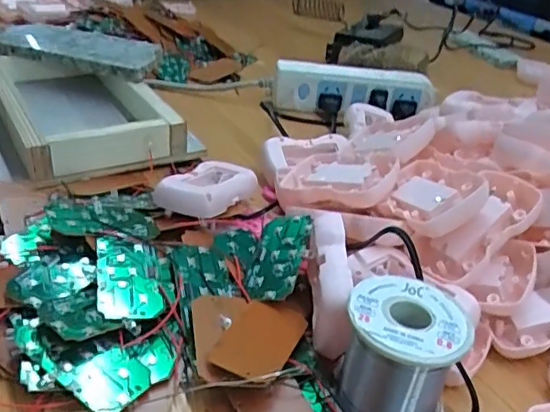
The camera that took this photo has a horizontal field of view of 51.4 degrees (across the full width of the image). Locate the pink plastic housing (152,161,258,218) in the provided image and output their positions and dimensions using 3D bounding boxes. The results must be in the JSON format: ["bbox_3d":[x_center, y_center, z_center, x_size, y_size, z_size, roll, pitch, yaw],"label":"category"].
[{"bbox_3d":[-0.052,-0.016,0.447,0.046,0.019,0.080,22,34,24],"label":"pink plastic housing"}]

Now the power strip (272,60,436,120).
[{"bbox_3d":[0.095,-0.142,0.678,0.190,0.044,0.025,4,31,-4],"label":"power strip"}]

